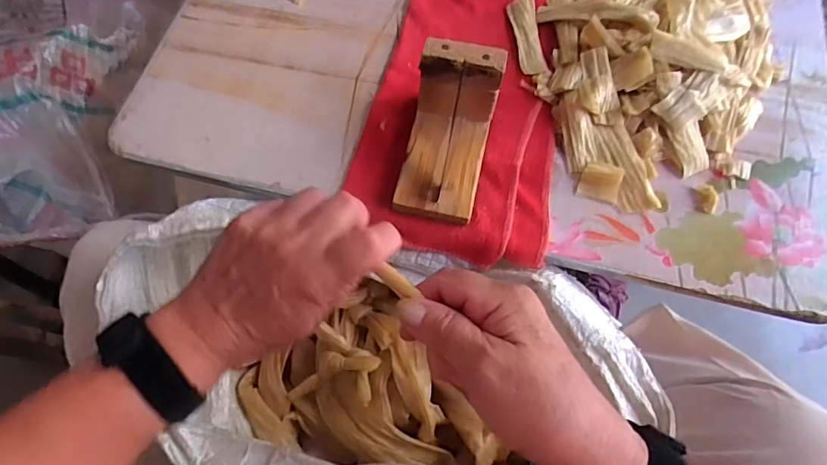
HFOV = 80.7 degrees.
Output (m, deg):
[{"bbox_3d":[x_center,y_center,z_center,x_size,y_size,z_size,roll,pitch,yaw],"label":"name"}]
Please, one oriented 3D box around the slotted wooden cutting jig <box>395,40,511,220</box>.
[{"bbox_3d":[0.026,-0.073,0.360,0.059,0.074,0.103,12,67,4],"label":"slotted wooden cutting jig"}]

